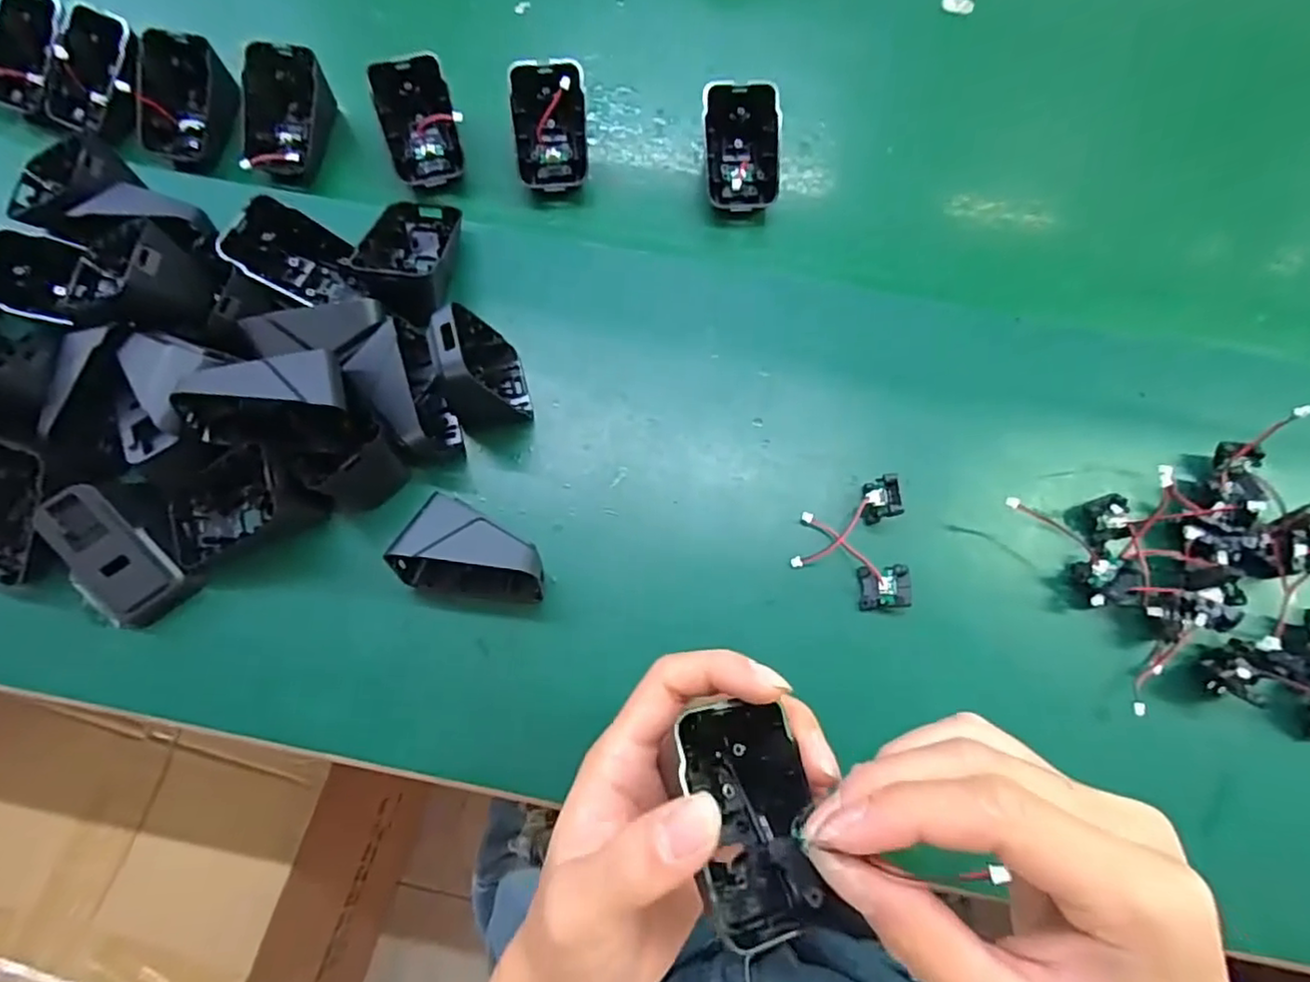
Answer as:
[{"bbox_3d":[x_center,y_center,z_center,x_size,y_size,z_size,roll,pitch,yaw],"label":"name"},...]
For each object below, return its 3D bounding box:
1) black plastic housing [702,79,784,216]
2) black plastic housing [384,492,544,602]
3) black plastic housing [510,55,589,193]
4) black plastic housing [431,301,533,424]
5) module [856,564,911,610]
[{"bbox_3d":[0.049,-0.201,0.376,0.043,0.018,0.070,2,105,-1],"label":"black plastic housing"},{"bbox_3d":[-0.085,0.035,0.299,0.063,0.040,0.041,28,74,7],"label":"black plastic housing"},{"bbox_3d":[-0.061,-0.213,0.376,0.046,0.041,0.064,-3,73,-2],"label":"black plastic housing"},{"bbox_3d":[-0.088,-0.059,0.313,0.044,0.072,0.044,-21,74,-8],"label":"black plastic housing"},{"bbox_3d":[0.113,0.048,0.312,0.023,0.010,0.021,2,73,-1],"label":"module"}]

